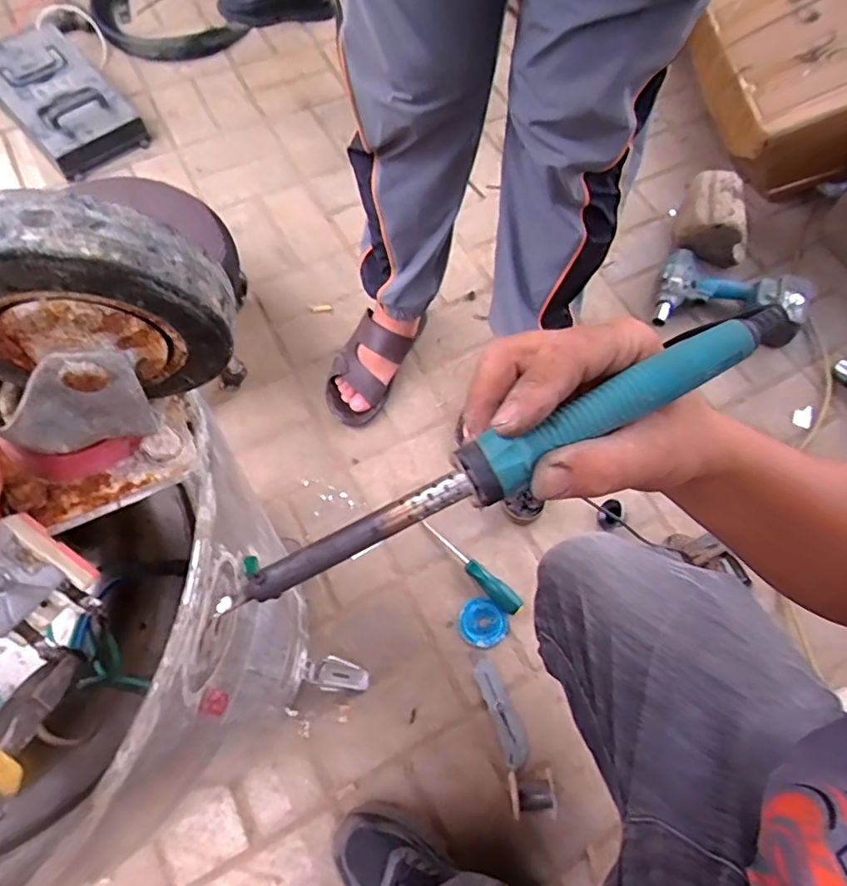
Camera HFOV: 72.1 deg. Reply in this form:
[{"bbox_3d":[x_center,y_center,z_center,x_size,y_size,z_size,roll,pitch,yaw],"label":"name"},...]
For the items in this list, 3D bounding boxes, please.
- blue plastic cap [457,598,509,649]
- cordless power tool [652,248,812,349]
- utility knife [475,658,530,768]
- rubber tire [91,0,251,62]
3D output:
[{"bbox_3d":[0.084,0.255,0.826,0.066,0.009,0.067,1,67,-1],"label":"blue plastic cap"},{"bbox_3d":[0.560,-0.272,1.048,0.268,0.091,0.152,9,67,2],"label":"cordless power tool"},{"bbox_3d":[0.107,0.359,0.780,0.035,0.009,0.134,-18,69,-9],"label":"utility knife"},{"bbox_3d":[-0.584,-1.017,1.340,0.343,0.046,0.359,-8,68,-5],"label":"rubber tire"}]

